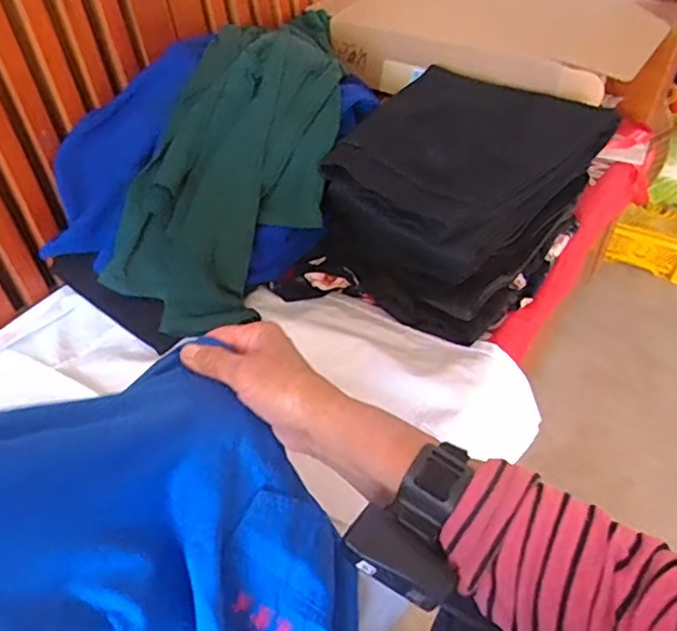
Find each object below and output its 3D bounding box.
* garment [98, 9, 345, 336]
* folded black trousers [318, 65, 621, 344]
[{"bbox_3d":[-0.106,-0.170,0.689,0.195,0.113,0.390,27,88,22],"label":"garment"},{"bbox_3d":[0.144,-0.148,0.733,0.221,0.168,0.280,30,53,25],"label":"folded black trousers"}]

